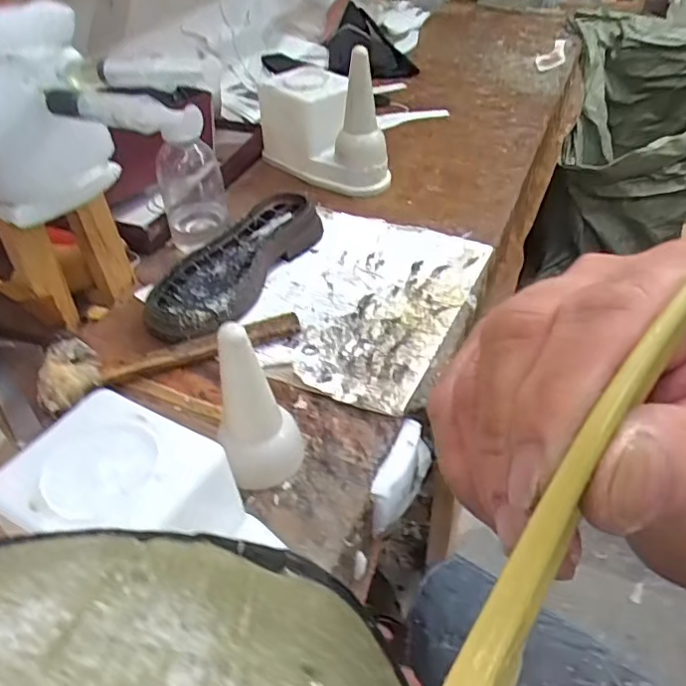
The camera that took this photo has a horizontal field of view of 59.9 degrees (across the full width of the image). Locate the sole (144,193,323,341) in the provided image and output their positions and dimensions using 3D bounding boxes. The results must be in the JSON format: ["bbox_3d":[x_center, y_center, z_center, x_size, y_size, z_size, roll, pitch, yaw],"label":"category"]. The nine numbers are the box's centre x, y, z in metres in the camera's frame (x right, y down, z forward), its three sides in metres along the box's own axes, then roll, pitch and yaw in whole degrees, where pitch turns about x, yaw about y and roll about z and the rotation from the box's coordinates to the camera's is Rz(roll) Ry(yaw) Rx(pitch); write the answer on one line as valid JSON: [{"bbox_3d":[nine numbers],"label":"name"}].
[{"bbox_3d":[-0.117,-0.089,0.662,0.095,0.034,0.258,19,46,20],"label":"sole"}]

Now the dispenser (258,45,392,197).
[{"bbox_3d":[-0.032,-0.316,0.817,0.089,0.156,0.209,-25,48,-24],"label":"dispenser"}]

